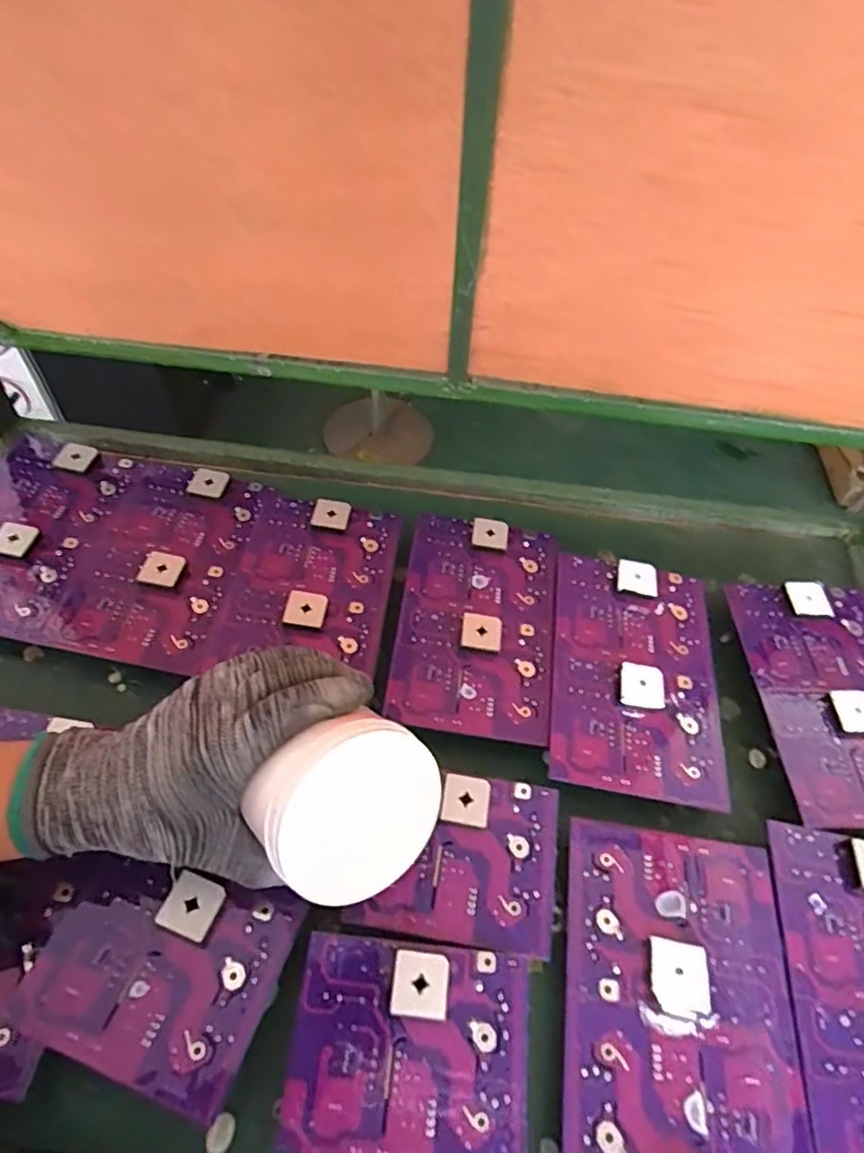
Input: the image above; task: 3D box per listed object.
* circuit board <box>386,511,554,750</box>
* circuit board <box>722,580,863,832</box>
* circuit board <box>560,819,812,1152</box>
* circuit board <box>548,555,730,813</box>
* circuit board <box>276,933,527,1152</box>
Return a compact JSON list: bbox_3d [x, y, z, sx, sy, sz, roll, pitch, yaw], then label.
[{"bbox_3d":[0.035,0.034,0.504,0.125,0.023,0.190,8,52,3],"label":"circuit board"},{"bbox_3d":[0.316,0.091,0.483,0.127,0.015,0.196,2,56,-4],"label":"circuit board"},{"bbox_3d":[0.141,0.247,0.353,0.126,0.016,0.198,9,52,3],"label":"circuit board"},{"bbox_3d":[0.158,0.071,0.488,0.124,0.020,0.194,9,52,3],"label":"circuit board"},{"bbox_3d":[-0.011,0.256,0.336,0.124,0.019,0.100,5,52,0],"label":"circuit board"}]

